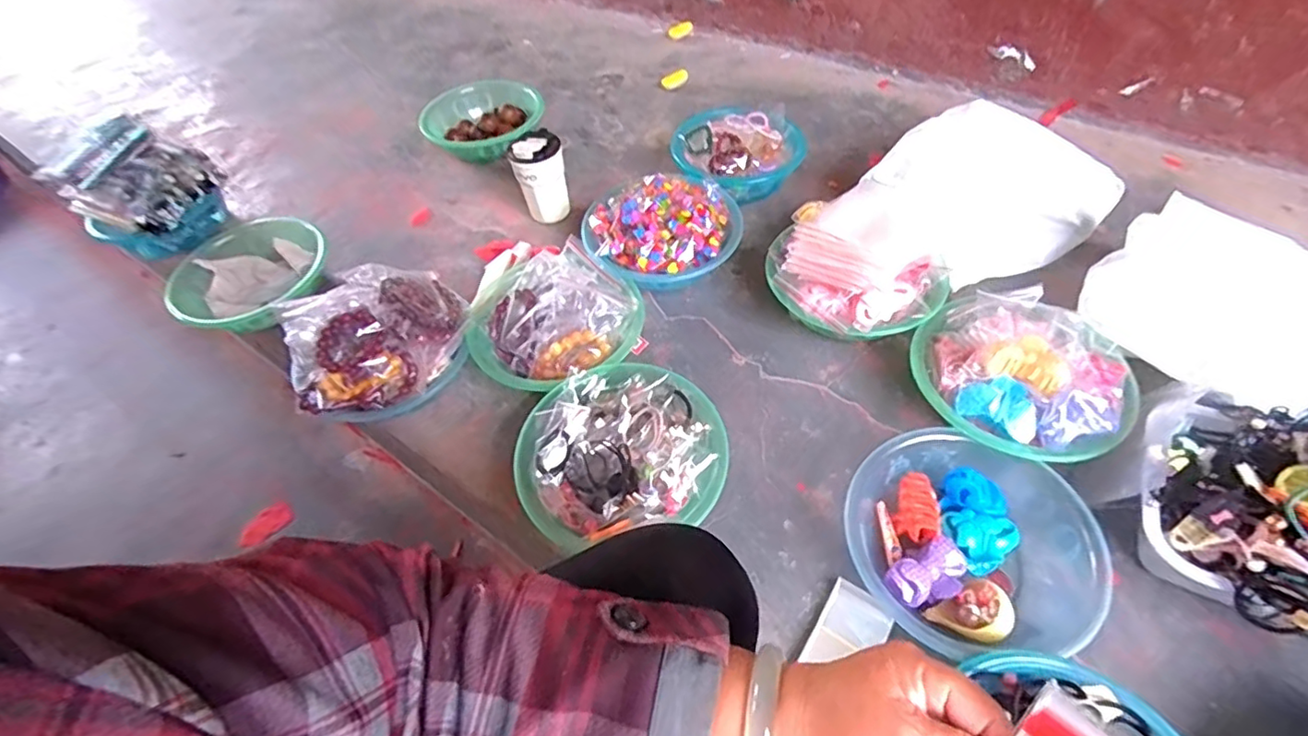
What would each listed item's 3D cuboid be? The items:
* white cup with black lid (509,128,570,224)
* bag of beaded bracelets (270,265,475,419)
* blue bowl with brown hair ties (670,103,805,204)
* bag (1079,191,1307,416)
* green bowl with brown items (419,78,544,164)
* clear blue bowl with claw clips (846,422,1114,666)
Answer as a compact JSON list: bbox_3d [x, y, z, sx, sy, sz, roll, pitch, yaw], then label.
[{"bbox_3d":[-0.190,-0.323,1.006,0.083,0.147,0.080,-10,53,-3],"label":"white cup with black lid"},{"bbox_3d":[-0.366,-0.040,0.774,0.231,0.082,0.180,-21,54,-10],"label":"bag of beaded bracelets"},{"bbox_3d":[0.140,-0.372,1.040,0.230,0.096,0.202,-30,56,-17],"label":"blue bowl with brown hair ties"},{"bbox_3d":[0.713,-0.075,0.733,0.257,0.077,0.289,-33,57,-18],"label":"bag"},{"bbox_3d":[-0.339,-0.474,1.157,0.225,0.091,0.208,-2,53,3],"label":"green bowl with brown items"},{"bbox_3d":[0.323,0.184,0.616,0.228,0.066,0.227,-2,53,3],"label":"clear blue bowl with claw clips"}]

